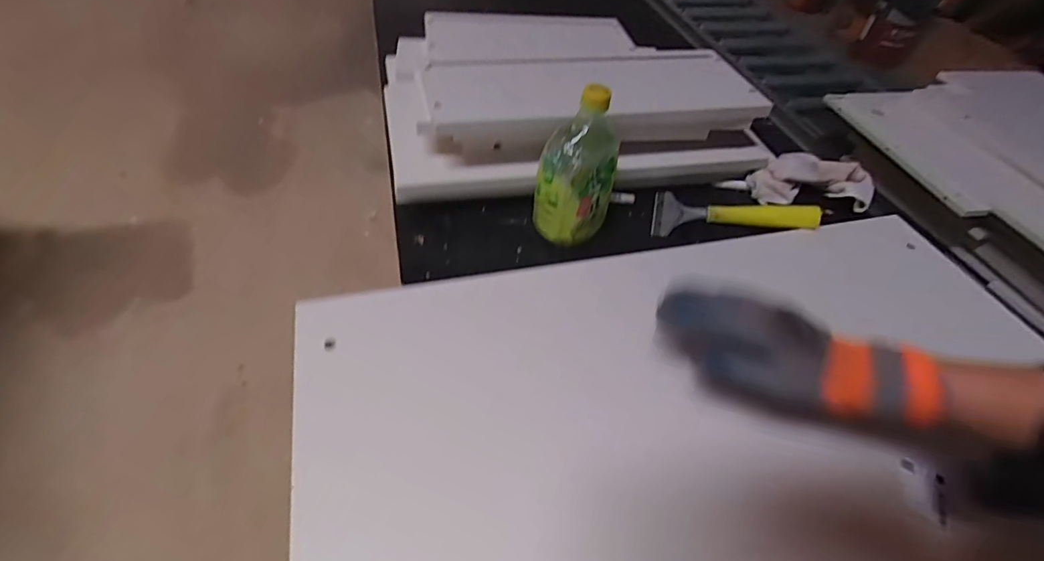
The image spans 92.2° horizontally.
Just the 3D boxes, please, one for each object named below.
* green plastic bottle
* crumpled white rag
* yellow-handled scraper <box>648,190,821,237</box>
[{"bbox_3d":[0.066,-0.133,0.575,0.085,0.177,0.077,13,47,6],"label":"green plastic bottle"},{"bbox_3d":[0.419,-0.146,0.734,0.172,0.045,0.081,5,46,-1],"label":"crumpled white rag"},{"bbox_3d":[0.288,-0.093,0.686,0.222,0.035,0.078,2,46,-4],"label":"yellow-handled scraper"}]

